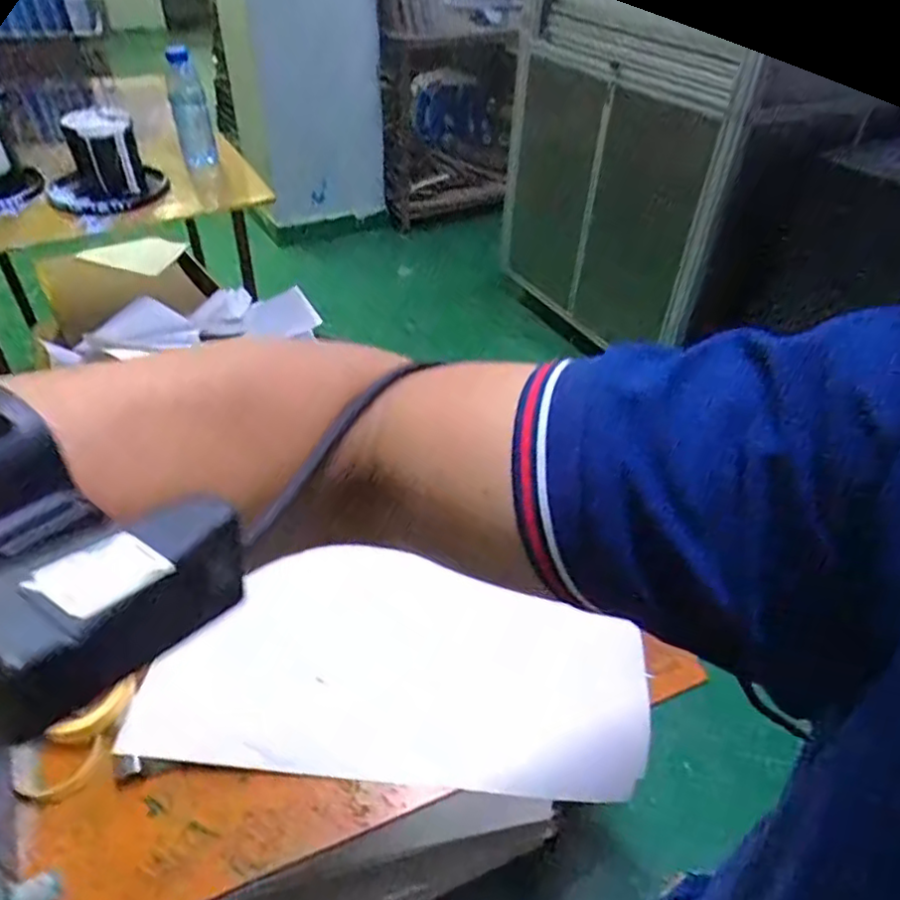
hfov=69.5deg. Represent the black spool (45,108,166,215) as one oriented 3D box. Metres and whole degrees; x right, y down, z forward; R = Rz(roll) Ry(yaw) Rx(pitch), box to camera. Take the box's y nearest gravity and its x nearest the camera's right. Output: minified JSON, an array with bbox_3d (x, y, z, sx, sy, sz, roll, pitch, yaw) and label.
[{"bbox_3d":[-0.673,-0.556,1.254,0.213,0.133,0.208,-17,45,-21],"label":"black spool"}]

